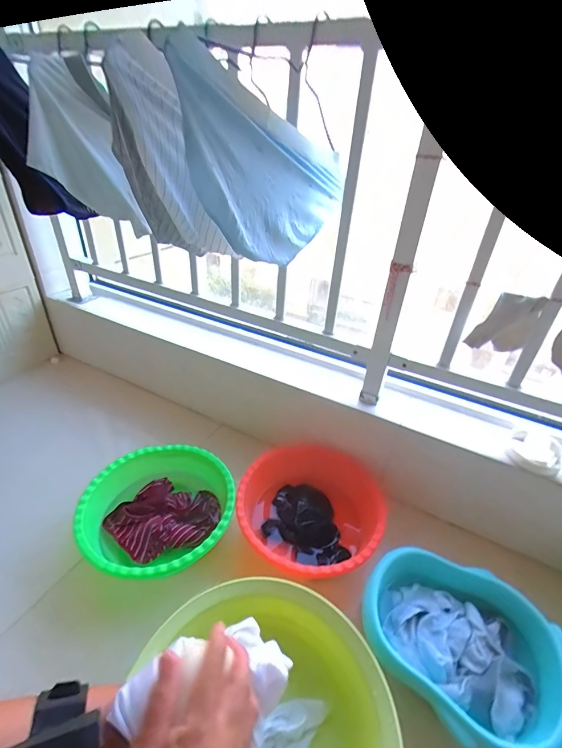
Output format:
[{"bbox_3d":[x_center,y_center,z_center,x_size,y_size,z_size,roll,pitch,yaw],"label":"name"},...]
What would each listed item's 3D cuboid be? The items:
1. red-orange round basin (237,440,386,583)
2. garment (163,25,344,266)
[{"bbox_3d":[0.060,0.297,0.774,0.293,0.098,0.297,2,32,-2],"label":"red-orange round basin"},{"bbox_3d":[-0.014,-0.337,0.604,0.045,0.266,0.351,29,40,34],"label":"garment"}]

